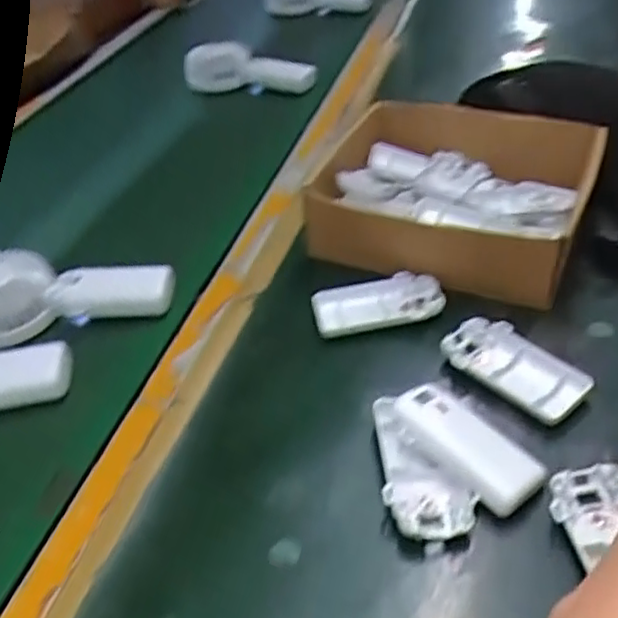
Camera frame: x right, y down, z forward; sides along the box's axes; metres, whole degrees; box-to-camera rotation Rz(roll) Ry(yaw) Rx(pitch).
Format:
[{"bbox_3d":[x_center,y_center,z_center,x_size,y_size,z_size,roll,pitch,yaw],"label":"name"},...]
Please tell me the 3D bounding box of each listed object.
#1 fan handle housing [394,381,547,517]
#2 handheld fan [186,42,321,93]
[{"bbox_3d":[0.093,0.080,0.390,0.039,0.022,0.091,-30,47,-26],"label":"fan handle housing"},{"bbox_3d":[-0.084,-0.326,0.891,0.194,0.062,0.036,11,44,23],"label":"handheld fan"}]

